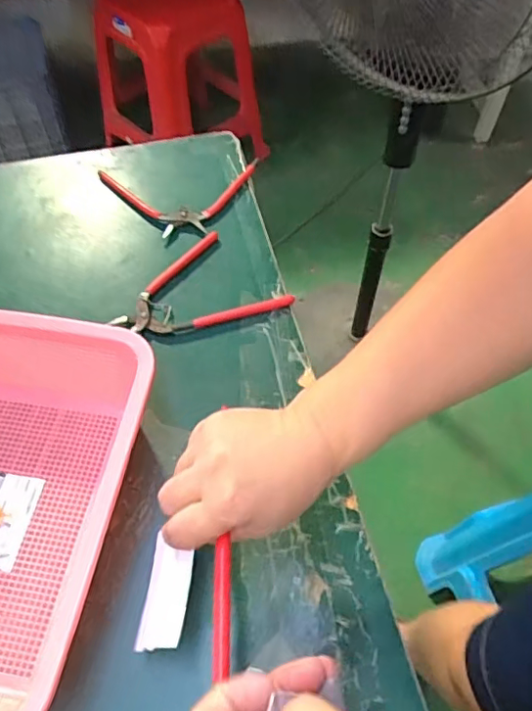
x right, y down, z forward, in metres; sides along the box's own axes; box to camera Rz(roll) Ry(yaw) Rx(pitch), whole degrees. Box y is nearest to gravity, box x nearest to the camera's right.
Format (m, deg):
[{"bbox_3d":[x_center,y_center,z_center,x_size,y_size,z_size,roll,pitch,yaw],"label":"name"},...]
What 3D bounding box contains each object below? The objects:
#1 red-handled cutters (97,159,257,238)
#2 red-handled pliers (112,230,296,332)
[{"bbox_3d":[-0.088,-0.166,0.597,0.167,0.011,0.094,-7,58,-6],"label":"red-handled cutters"},{"bbox_3d":[-0.066,-0.050,0.521,0.139,0.010,0.113,-36,65,-21],"label":"red-handled pliers"}]

